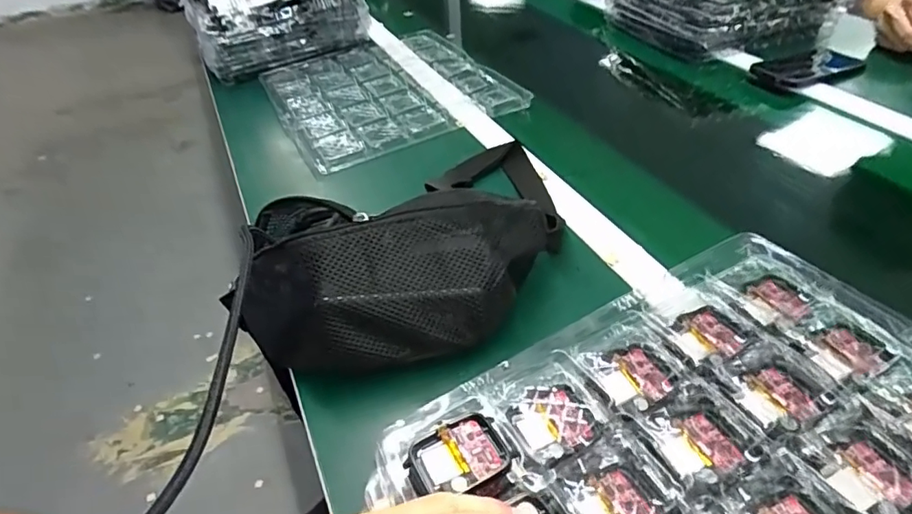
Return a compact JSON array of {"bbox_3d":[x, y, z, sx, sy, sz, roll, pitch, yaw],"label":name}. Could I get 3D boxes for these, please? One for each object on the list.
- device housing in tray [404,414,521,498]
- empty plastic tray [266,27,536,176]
[{"bbox_3d":[0.002,0.098,0.264,0.047,0.013,0.036,-21,44,-18],"label":"device housing in tray"},{"bbox_3d":[-0.109,-0.255,0.836,0.329,0.034,0.346,-24,45,-20],"label":"empty plastic tray"}]

